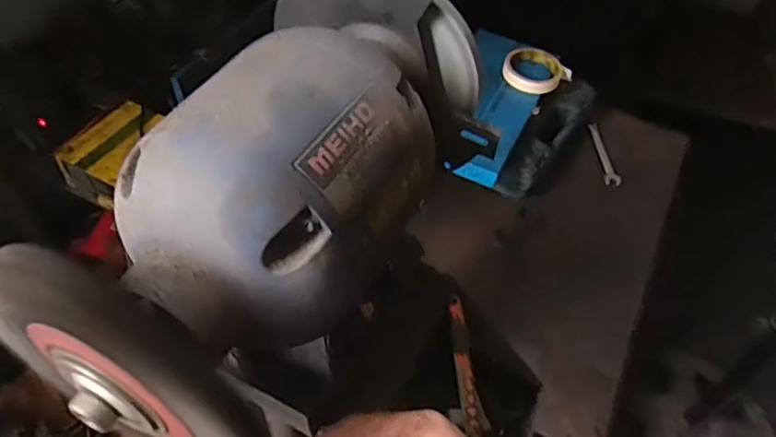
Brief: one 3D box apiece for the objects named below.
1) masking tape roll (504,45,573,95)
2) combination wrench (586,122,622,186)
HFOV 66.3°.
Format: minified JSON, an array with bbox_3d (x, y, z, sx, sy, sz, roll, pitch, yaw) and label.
[{"bbox_3d":[0.230,-0.237,0.946,0.092,0.020,0.094,3,51,-4],"label":"masking tape roll"},{"bbox_3d":[0.353,-0.105,0.972,0.025,0.009,0.142,2,51,-4],"label":"combination wrench"}]

